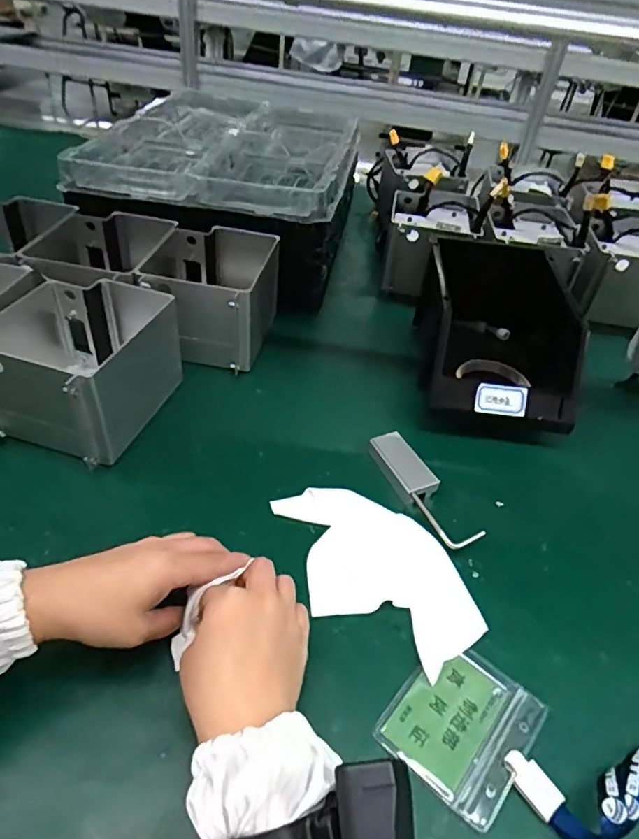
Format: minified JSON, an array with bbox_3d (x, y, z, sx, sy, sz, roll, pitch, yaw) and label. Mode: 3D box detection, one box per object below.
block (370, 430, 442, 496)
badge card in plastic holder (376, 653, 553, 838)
[{"bbox_3d":[0.084,0.047,0.547,0.033,0.026,0.078,-14,45,-24],"label":"block"},{"bbox_3d":[0.100,0.208,0.376,0.085,0.006,0.098,32,46,26],"label":"badge card in plastic holder"}]

